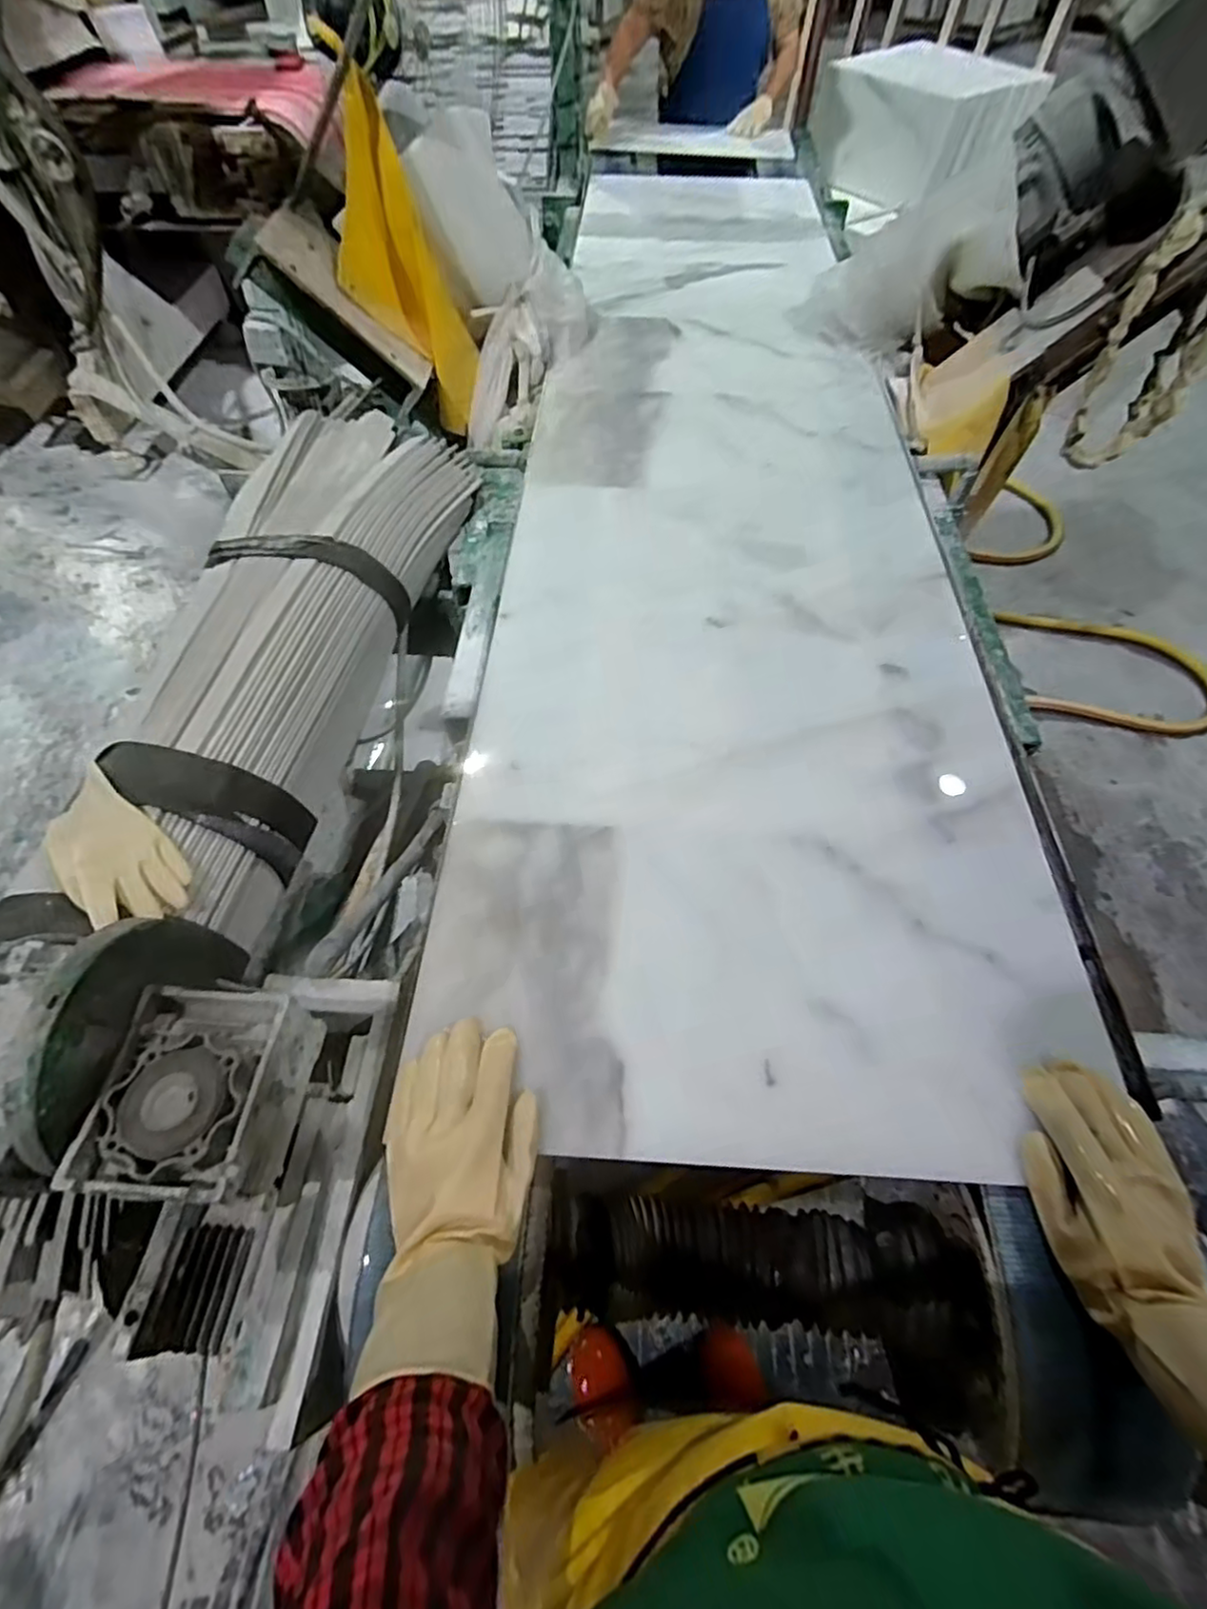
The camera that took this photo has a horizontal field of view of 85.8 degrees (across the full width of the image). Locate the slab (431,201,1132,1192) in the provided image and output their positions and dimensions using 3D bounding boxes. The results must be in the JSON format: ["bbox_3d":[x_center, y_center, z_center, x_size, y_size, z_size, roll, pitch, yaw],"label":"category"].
[{"bbox_3d":[0.199,-0.583,1.059,0.600,0.037,2.061,3,58,2],"label":"slab"}]

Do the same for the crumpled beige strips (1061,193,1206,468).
[{"bbox_3d":[0.899,-0.753,1.023,0.166,0.419,0.243,31,62,18],"label":"crumpled beige strips"}]

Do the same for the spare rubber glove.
[{"bbox_3d":[-0.562,0.052,0.741,0.212,0.043,0.105,39,65,22],"label":"spare rubber glove"}]

